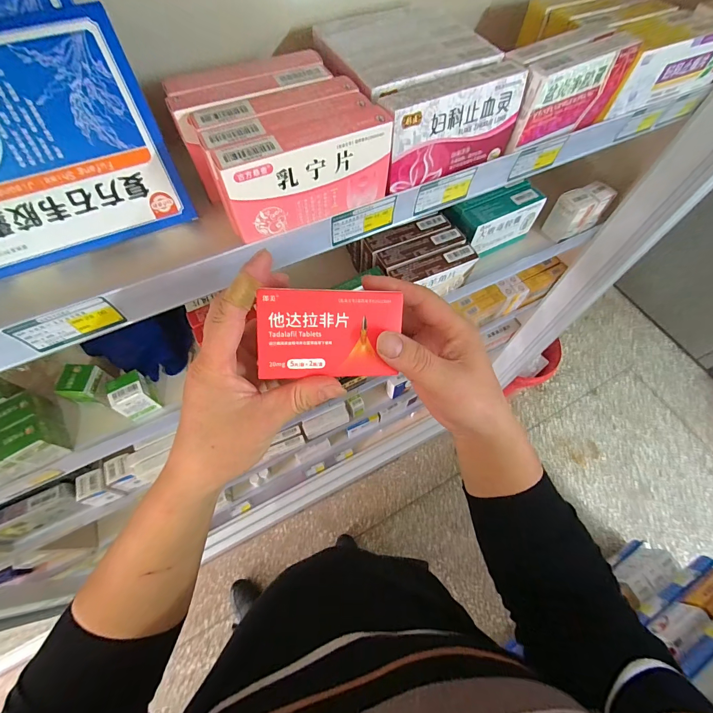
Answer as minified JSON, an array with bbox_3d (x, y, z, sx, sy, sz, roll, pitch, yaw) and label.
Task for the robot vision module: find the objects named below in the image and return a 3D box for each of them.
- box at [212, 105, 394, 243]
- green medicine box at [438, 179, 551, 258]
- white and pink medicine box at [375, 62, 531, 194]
[{"bbox_3d":[-0.039,-0.147,0.281,0.136,0.066,0.024,-24,66,-13],"label":"box"},{"bbox_3d":[0.222,-0.221,0.558,0.168,0.072,0.064,-23,66,-13],"label":"green medicine box"},{"bbox_3d":[0.086,-0.214,0.320,0.141,0.070,0.040,-24,66,-13],"label":"white and pink medicine box"}]

